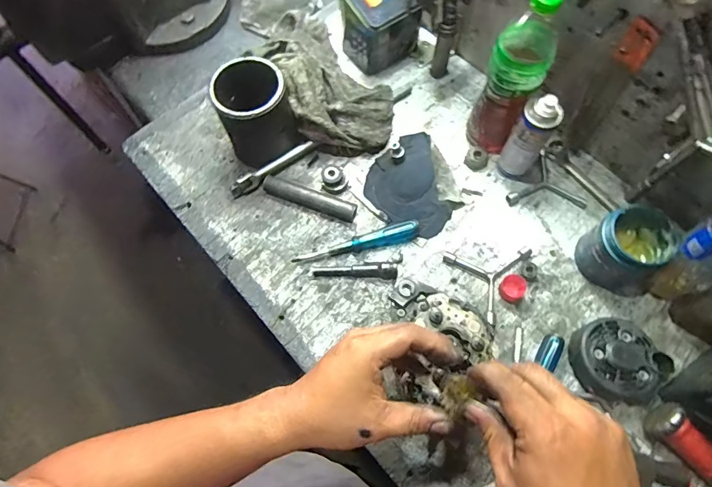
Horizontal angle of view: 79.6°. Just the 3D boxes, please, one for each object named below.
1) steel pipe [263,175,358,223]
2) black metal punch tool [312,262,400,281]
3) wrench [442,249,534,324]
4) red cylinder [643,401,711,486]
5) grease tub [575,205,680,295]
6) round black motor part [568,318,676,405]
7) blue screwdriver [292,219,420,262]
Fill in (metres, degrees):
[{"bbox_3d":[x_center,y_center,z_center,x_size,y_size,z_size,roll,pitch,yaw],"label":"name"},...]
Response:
[{"bbox_3d":[-0.076,-0.074,0.693,0.157,0.030,0.026,19,71,7],"label":"steel pipe"},{"bbox_3d":[-0.001,0.044,0.650,0.126,0.017,0.024,-1,70,0],"label":"black metal punch tool"},{"bbox_3d":[0.187,0.039,0.647,0.109,0.010,0.132,31,73,11],"label":"wrench"},{"bbox_3d":[0.429,0.258,0.542,0.047,0.045,0.102,-39,74,-13],"label":"red cylinder"},{"bbox_3d":[0.382,0.013,0.606,0.089,0.095,0.104,-11,70,-4],"label":"grease tub"},{"bbox_3d":[0.360,0.154,0.585,0.112,0.041,0.108,0,70,0],"label":"round black motor part"},{"bbox_3d":[0.002,-0.001,0.661,0.196,0.030,0.032,-16,70,-6],"label":"blue screwdriver"}]

